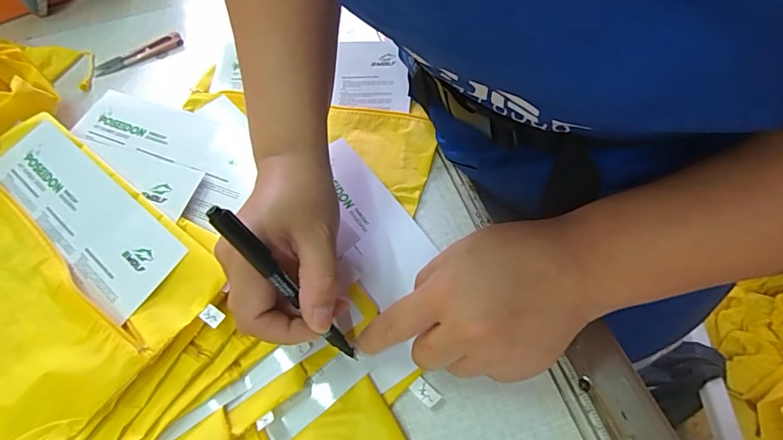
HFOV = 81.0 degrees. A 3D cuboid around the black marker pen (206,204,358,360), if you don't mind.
[{"bbox_3d":[-0.056,0.039,0.254,0.012,0.129,0.012,-6,44,30],"label":"black marker pen"}]

